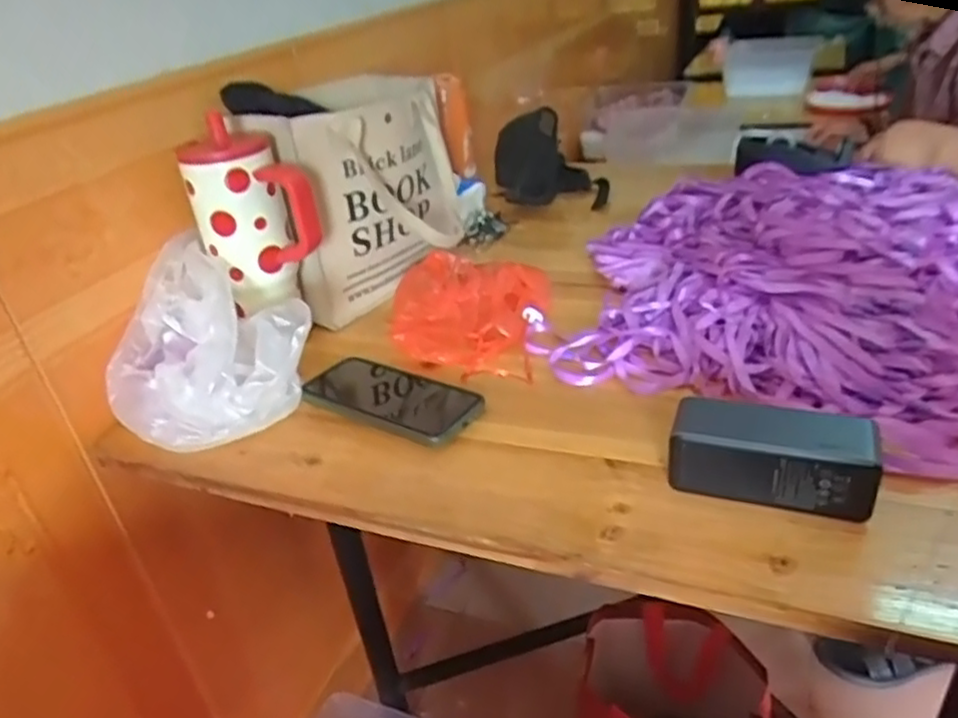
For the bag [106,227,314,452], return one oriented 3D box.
[{"bbox_3d":[-0.249,-0.007,0.636,0.164,0.123,0.224,-30,38,-32],"label":"bag"}]

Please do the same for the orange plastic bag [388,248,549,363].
[{"bbox_3d":[-0.019,-0.059,0.732,0.146,0.041,0.171,8,35,23],"label":"orange plastic bag"}]

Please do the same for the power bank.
[{"bbox_3d":[0.197,0.066,0.475,0.125,0.057,0.046,7,34,22],"label":"power bank"}]

